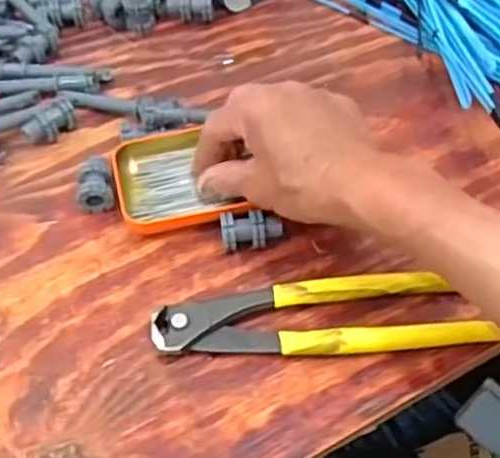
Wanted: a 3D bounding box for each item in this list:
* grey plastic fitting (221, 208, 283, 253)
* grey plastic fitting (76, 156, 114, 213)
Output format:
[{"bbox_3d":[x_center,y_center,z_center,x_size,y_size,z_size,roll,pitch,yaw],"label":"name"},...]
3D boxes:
[{"bbox_3d":[0.001,0.003,0.438,0.037,0.024,0.020,-6,51,-4],"label":"grey plastic fitting"},{"bbox_3d":[-0.102,-0.031,0.468,0.022,0.015,0.035,-9,51,-6],"label":"grey plastic fitting"}]

